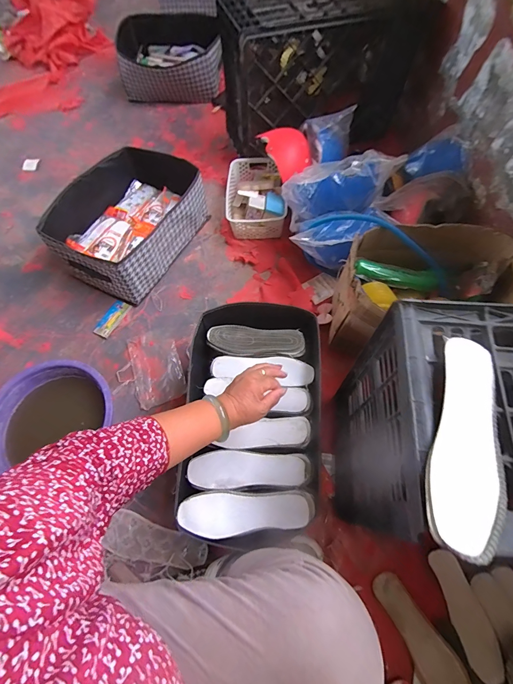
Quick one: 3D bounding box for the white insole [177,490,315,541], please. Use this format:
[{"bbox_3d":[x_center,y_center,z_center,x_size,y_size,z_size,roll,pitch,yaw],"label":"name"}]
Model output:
[{"bbox_3d":[-0.017,0.305,0.574,0.231,0.018,0.073,-2,64,1],"label":"white insole"}]

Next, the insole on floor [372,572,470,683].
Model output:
[{"bbox_3d":[0.315,0.563,0.608,0.069,0.031,0.227,-28,67,-11],"label":"insole on floor"}]

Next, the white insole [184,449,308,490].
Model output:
[{"bbox_3d":[-0.014,0.240,0.618,0.227,0.018,0.069,-3,64,1],"label":"white insole"}]

